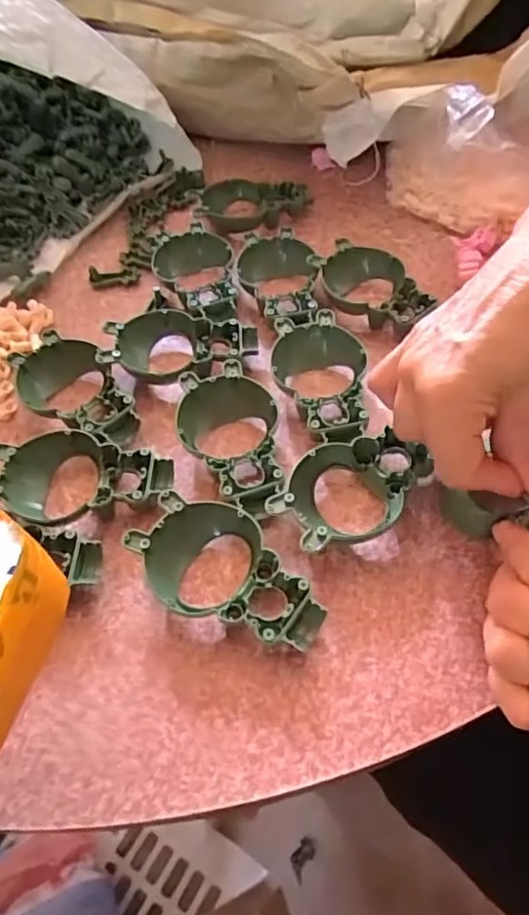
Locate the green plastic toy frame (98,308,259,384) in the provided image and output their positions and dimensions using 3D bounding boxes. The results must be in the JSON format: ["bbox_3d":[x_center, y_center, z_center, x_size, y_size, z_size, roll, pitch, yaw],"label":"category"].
[{"bbox_3d":[-0.057,-0.072,0.386,0.100,0.027,0.062,4,55,7],"label":"green plastic toy frame"}]

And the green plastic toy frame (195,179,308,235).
[{"bbox_3d":[-0.008,-0.214,0.481,0.090,0.025,0.056,-5,55,1],"label":"green plastic toy frame"}]

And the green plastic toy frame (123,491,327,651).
[{"bbox_3d":[-0.018,0.059,0.287,0.102,0.026,0.056,28,61,21],"label":"green plastic toy frame"}]

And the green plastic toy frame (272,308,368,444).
[{"bbox_3d":[0.036,-0.048,0.360,0.057,0.026,0.098,-3,55,2],"label":"green plastic toy frame"}]

